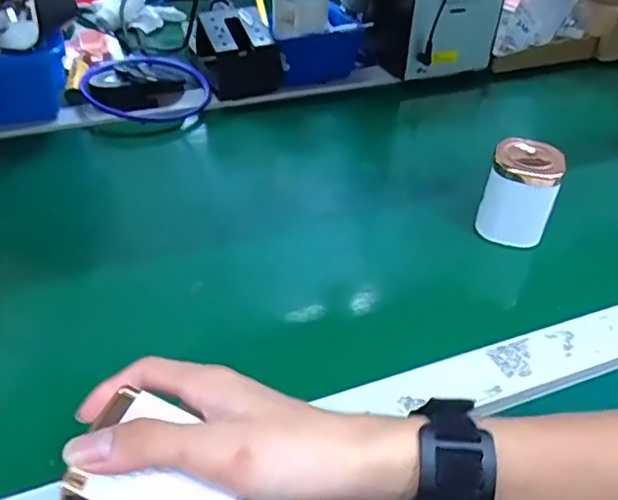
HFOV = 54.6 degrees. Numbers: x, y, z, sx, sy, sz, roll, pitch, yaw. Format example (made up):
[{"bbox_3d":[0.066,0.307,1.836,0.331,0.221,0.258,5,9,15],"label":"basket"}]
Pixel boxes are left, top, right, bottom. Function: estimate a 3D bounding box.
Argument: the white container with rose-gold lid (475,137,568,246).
[{"bbox_3d":[0.173,-0.051,0.492,0.054,0.070,0.056,15,42,14],"label":"white container with rose-gold lid"}]

